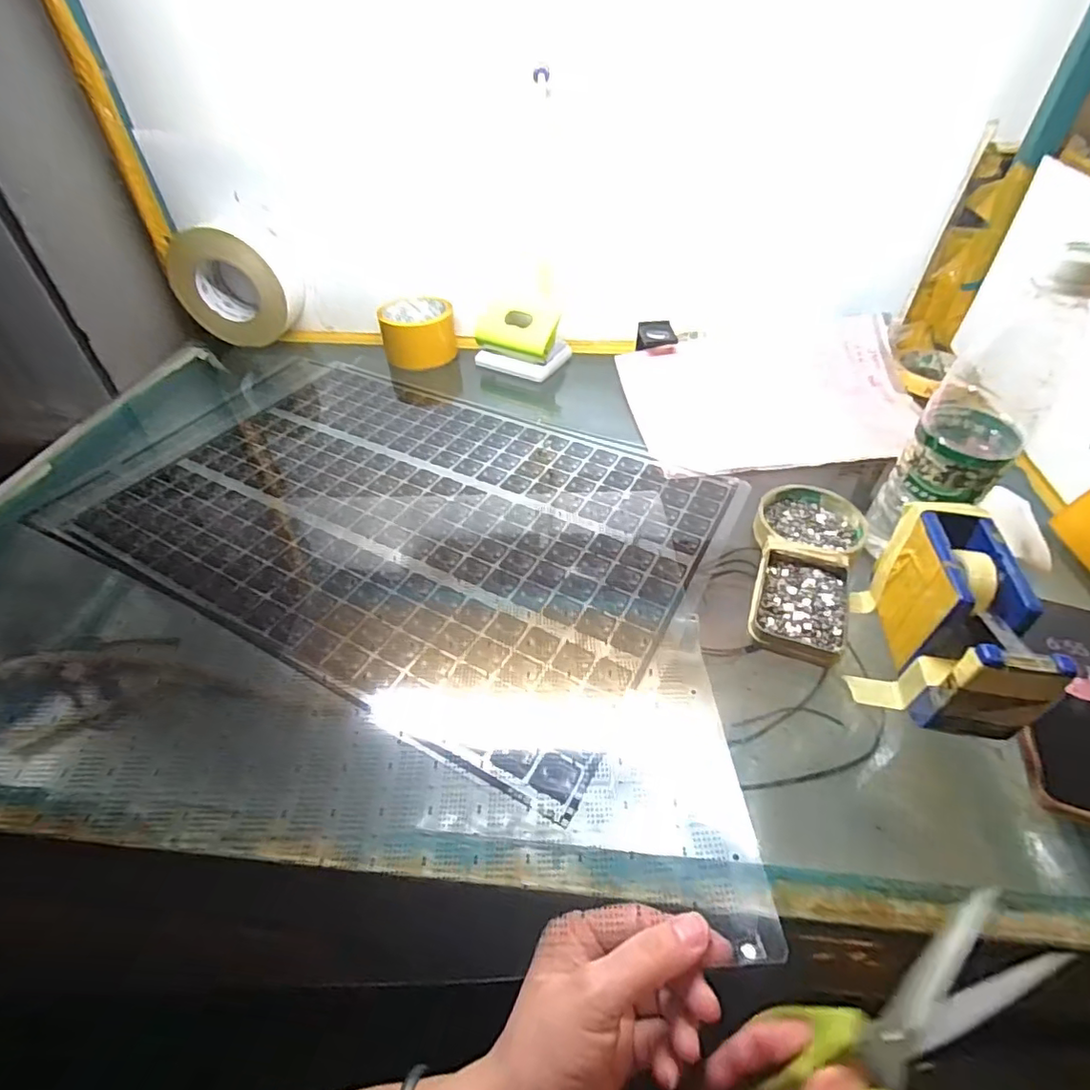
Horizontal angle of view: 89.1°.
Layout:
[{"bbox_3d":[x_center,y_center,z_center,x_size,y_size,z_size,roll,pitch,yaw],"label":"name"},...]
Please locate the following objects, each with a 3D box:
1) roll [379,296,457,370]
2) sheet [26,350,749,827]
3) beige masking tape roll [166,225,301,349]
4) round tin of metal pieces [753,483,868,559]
[{"bbox_3d":[-0.160,-0.273,0.705,0.090,0.054,0.075,-9,45,-7],"label":"roll"},{"bbox_3d":[-0.141,-0.041,0.507,0.555,0.010,0.340,20,48,21],"label":"sheet"},{"bbox_3d":[-0.391,-0.322,0.705,0.139,0.134,0.051,-1,45,0],"label":"beige masking tape roll"},{"bbox_3d":[0.220,-0.018,0.460,0.081,0.020,0.079,-1,45,1],"label":"round tin of metal pieces"}]

